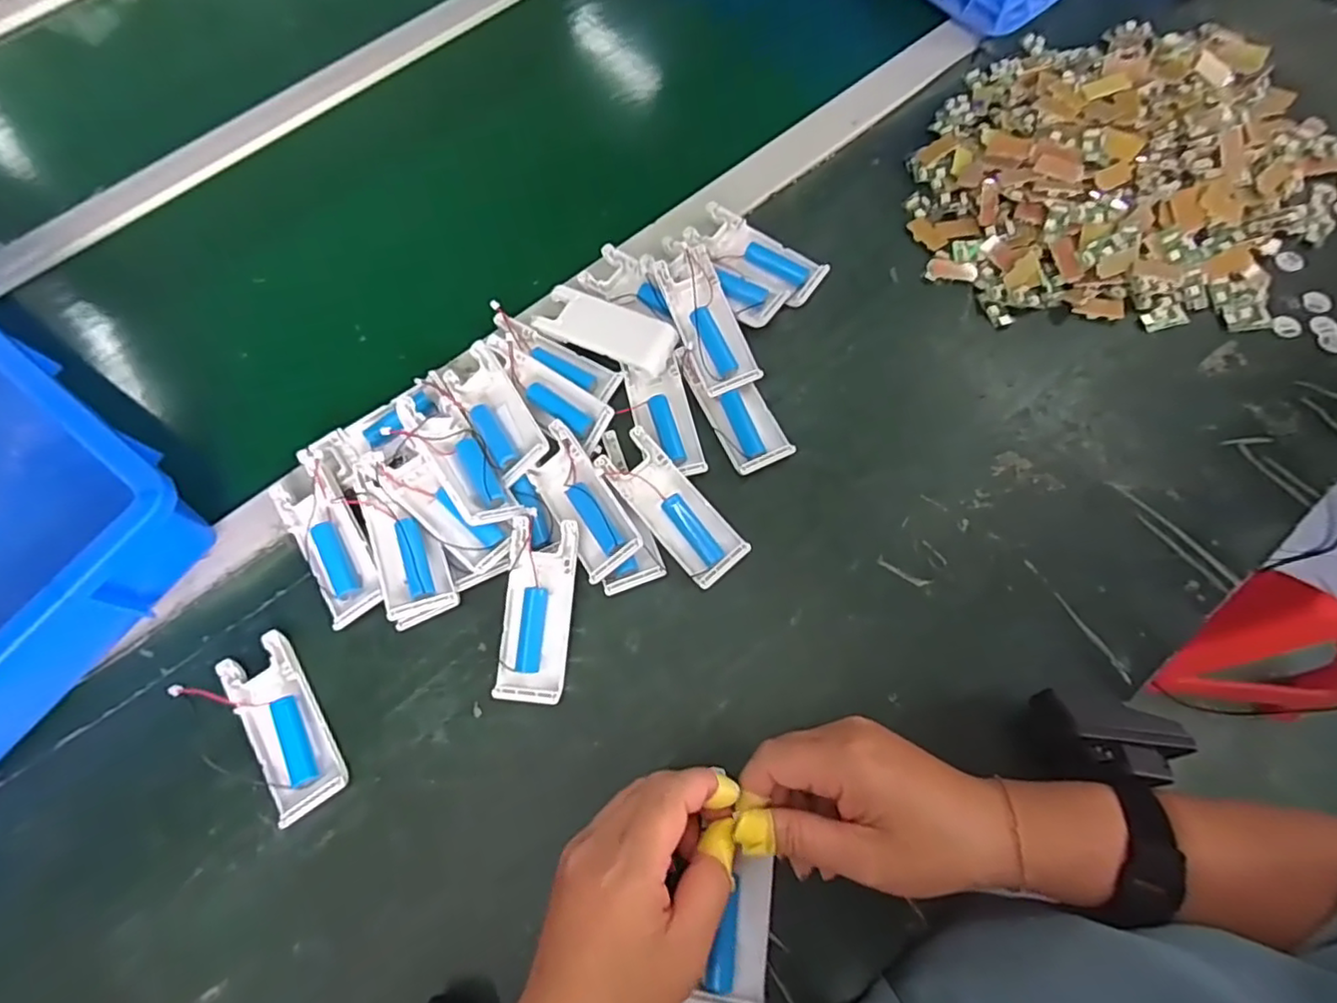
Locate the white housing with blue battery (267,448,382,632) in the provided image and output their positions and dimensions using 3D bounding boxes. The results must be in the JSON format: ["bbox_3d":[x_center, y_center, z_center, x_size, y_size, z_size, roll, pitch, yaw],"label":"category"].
[{"bbox_3d":[-0.218,0.019,0.401,0.038,0.020,0.117,-31,73,-9],"label":"white housing with blue battery"}]

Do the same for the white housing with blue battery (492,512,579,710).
[{"bbox_3d":[-0.077,0.065,0.376,0.041,0.018,0.104,8,80,-6],"label":"white housing with blue battery"}]

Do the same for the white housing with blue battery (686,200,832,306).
[{"bbox_3d":[0.064,-0.182,0.466,0.101,0.013,0.040,35,75,13],"label":"white housing with blue battery"}]

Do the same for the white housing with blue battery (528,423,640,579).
[{"bbox_3d":[-0.054,-0.003,0.392,0.039,0.020,0.100,-31,73,-9],"label":"white housing with blue battery"}]

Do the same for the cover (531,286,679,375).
[{"bbox_3d":[-0.043,-0.126,0.445,0.100,0.007,0.043,22,73,9],"label":"cover"}]

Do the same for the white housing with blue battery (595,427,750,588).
[{"bbox_3d":[0.004,0.002,0.395,0.041,0.012,0.103,-39,74,-11],"label":"white housing with blue battery"}]

